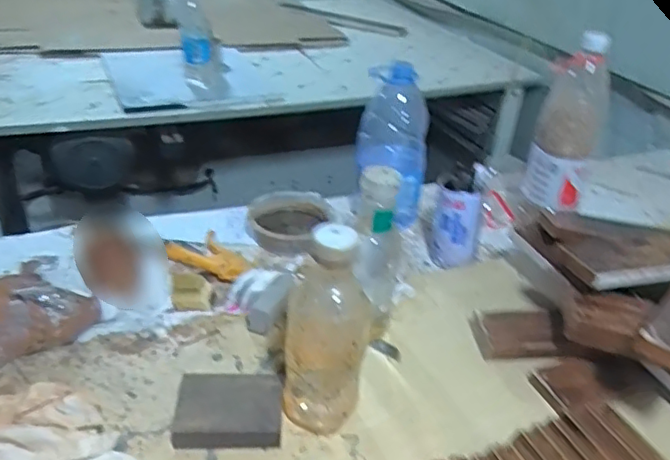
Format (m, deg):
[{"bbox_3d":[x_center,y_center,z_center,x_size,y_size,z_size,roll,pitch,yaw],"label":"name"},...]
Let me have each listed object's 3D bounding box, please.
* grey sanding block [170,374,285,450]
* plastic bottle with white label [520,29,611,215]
[{"bbox_3d":[-0.099,0.172,0.552,0.098,0.032,0.066,4,33,-2],"label":"grey sanding block"},{"bbox_3d":[0.335,-0.149,0.827,0.090,0.231,0.076,21,37,23],"label":"plastic bottle with white label"}]

